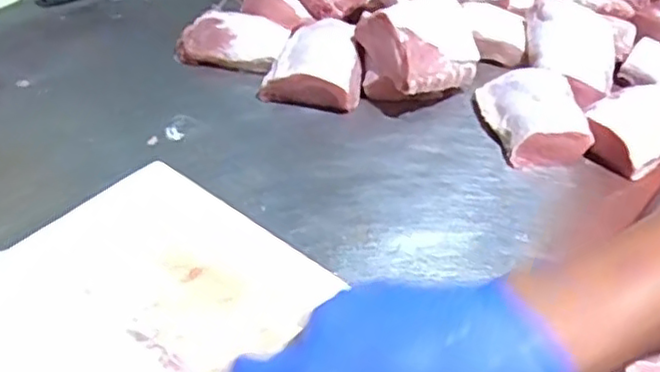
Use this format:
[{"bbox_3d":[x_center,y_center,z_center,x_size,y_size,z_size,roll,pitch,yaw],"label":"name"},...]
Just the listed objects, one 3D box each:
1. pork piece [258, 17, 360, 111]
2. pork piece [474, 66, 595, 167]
[{"bbox_3d":[-0.020,-0.189,1.031,0.145,0.069,0.162,7,40,4],"label":"pork piece"},{"bbox_3d":[0.285,-0.100,0.951,0.124,0.059,0.167,0,40,-4],"label":"pork piece"}]

